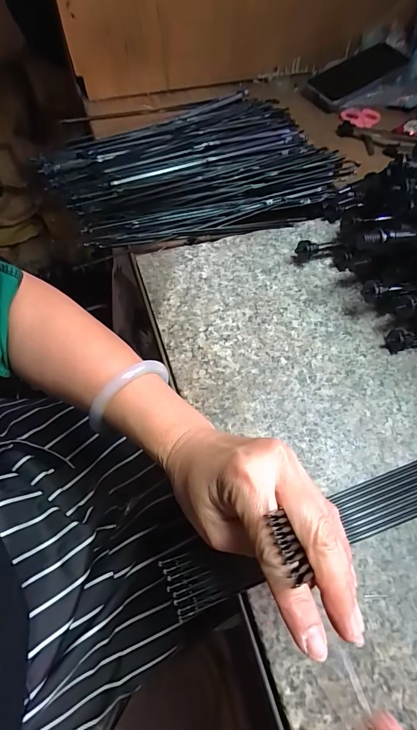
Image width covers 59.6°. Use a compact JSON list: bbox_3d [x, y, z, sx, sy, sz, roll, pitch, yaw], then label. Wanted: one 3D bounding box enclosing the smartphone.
[{"bbox_3d":[0.229,-0.462,0.581,0.157,0.010,0.083,-34,73,-7],"label":"smartphone"}]

